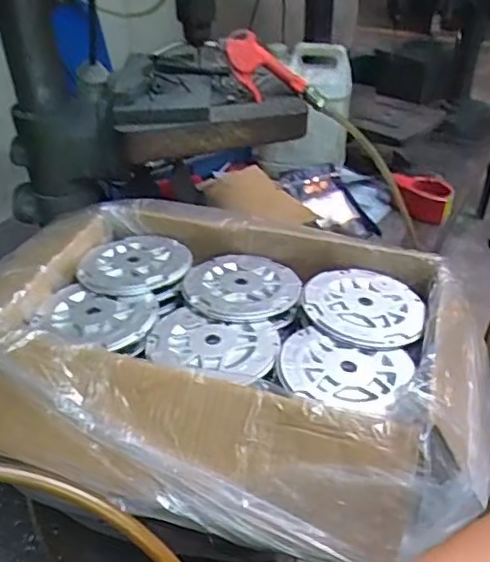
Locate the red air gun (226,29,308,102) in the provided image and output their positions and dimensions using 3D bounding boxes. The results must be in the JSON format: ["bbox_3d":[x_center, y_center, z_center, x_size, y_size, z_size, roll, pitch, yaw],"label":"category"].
[{"bbox_3d":[0.023,-0.295,0.825,0.125,0.063,0.023,38,20,-17],"label":"red air gun"}]

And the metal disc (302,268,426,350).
[{"bbox_3d":[0.133,0.028,0.655,0.131,0.009,0.131,7,38,11],"label":"metal disc"}]

